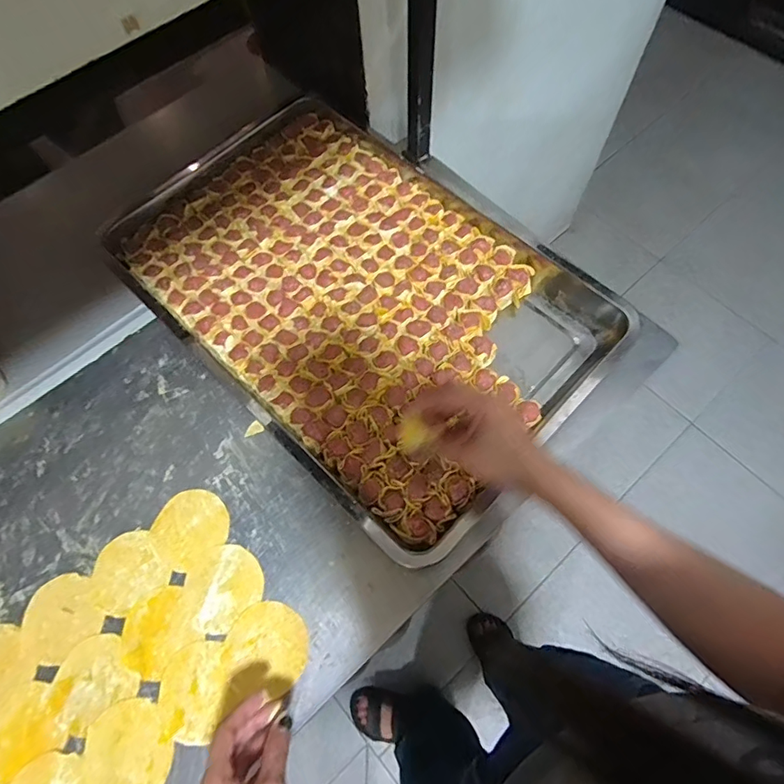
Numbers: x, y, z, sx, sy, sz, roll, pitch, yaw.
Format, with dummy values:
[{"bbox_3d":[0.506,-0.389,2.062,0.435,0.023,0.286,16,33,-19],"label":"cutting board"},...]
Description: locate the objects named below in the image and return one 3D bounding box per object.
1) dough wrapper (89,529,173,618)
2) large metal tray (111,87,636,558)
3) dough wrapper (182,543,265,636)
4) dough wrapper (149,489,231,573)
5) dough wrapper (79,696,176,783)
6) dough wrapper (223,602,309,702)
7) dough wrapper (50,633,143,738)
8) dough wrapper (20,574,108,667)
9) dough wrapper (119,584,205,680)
[{"bbox_3d":[-0.279,0.189,0.515,0.071,0.004,0.074,-36,71,-12],"label":"dough wrapper"},{"bbox_3d":[-0.048,-0.132,0.621,0.594,0.056,0.398,42,73,16],"label":"large metal tray"},{"bbox_3d":[-0.176,0.200,0.505,0.081,0.004,0.076,-1,67,2],"label":"dough wrapper"},{"bbox_3d":[-0.220,0.145,0.530,0.080,0.004,0.073,0,67,0],"label":"dough wrapper"},{"bbox_3d":[-0.244,0.333,0.451,0.079,0.004,0.084,-1,67,2],"label":"dough wrapper"},{"bbox_3d":[-0.125,0.252,0.483,0.082,0.006,0.079,0,67,0],"label":"dough wrapper"},{"bbox_3d":[-0.293,0.282,0.476,0.076,0.004,0.073,-34,70,-11],"label":"dough wrapper"},{"bbox_3d":[-0.339,0.229,0.498,0.075,0.004,0.076,-1,67,2],"label":"dough wrapper"},{"bbox_3d":[-0.234,0.237,0.493,0.075,0.004,0.070,-43,72,-14],"label":"dough wrapper"}]

